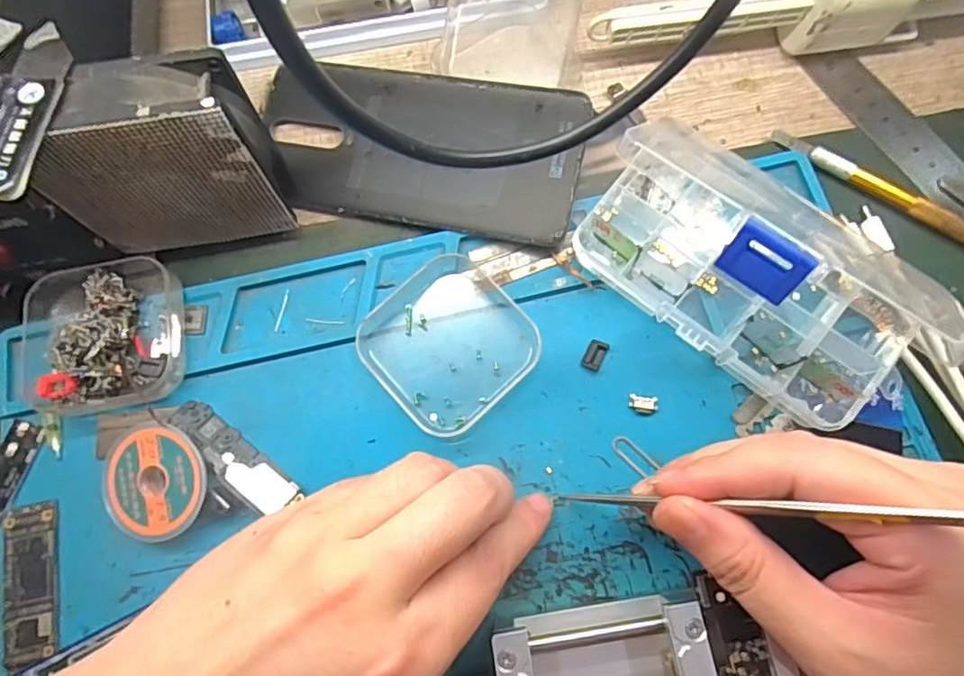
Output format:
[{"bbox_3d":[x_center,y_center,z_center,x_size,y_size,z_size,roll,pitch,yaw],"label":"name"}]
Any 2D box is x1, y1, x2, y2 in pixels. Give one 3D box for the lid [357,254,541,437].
[{"bbox_3d":[-0.014,0.002,0.248,0.064,0.007,0.065,-42,77,-9],"label":"lid"}]

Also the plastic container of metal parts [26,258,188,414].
[{"bbox_3d":[-0.162,-0.003,0.245,0.062,0.023,0.065,-7,74,0],"label":"plastic container of metal parts"}]

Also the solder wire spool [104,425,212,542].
[{"bbox_3d":[-0.131,0.058,0.229,0.040,0.016,0.042,-1,74,2],"label":"solder wire spool"}]

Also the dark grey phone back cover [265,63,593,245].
[{"bbox_3d":[-0.032,-0.091,0.269,0.155,0.015,0.071,11,75,5],"label":"dark grey phone back cover"}]

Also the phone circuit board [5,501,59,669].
[{"bbox_3d":[-0.178,0.095,0.226,0.019,0.004,0.059,-12,73,-9],"label":"phone circuit board"}]

